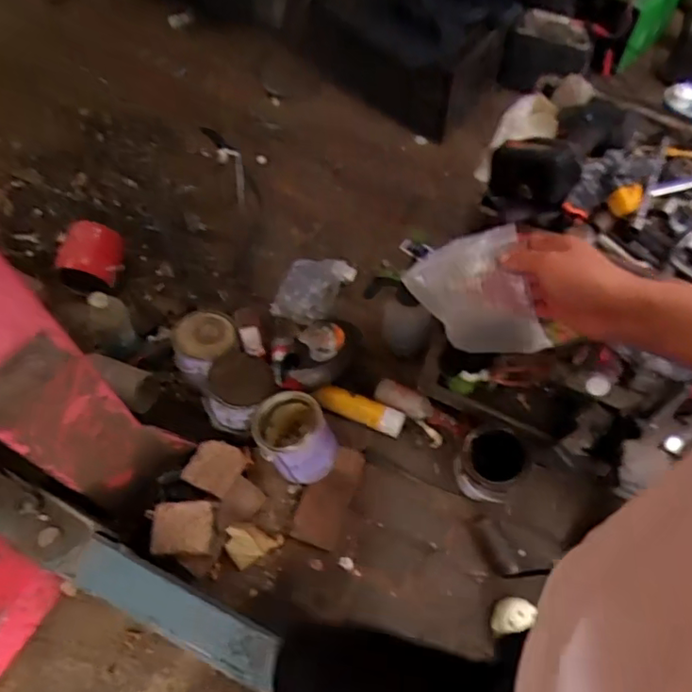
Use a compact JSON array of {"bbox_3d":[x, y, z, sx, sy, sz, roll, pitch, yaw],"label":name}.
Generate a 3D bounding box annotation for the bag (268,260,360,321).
[{"bbox_3d":[-0.090,-0.159,1.640,0.164,0.078,0.225,20,62,11],"label":"bag"}]

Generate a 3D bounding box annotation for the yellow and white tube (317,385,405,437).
[{"bbox_3d":[0.035,0.155,1.432,0.232,0.052,0.055,24,61,-12],"label":"yellow and white tube"}]

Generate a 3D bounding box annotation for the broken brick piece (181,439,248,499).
[{"bbox_3d":[-0.288,0.270,1.304,0.114,0.037,0.113,25,63,14],"label":"broken brick piece"}]

